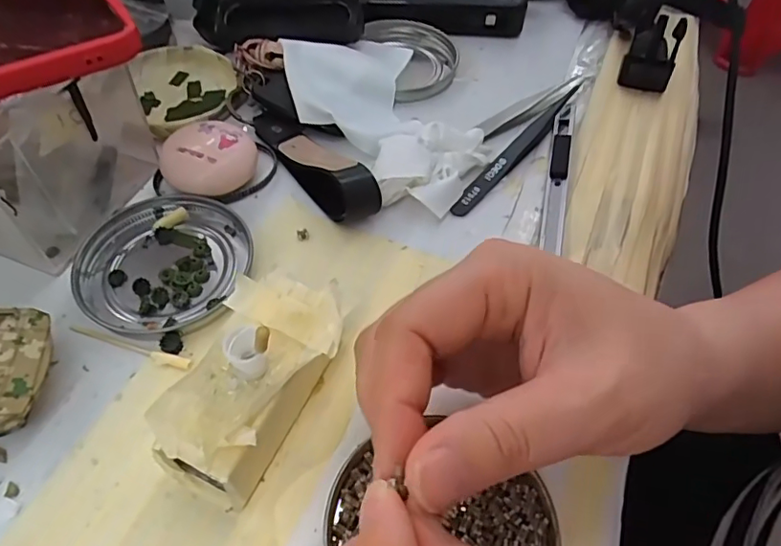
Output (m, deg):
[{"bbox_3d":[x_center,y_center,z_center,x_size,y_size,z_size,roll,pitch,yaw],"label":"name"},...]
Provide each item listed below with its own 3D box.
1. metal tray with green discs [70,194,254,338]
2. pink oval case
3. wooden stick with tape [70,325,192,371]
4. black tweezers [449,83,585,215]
[{"bbox_3d":[-0.108,-0.006,0.263,0.073,0.008,0.076,12,54,5],"label":"metal tray with green discs"},{"bbox_3d":[-0.095,-0.058,0.293,0.048,0.023,0.038,-17,57,-15],"label":"pink oval case"},{"bbox_3d":[-0.114,0.031,0.239,0.060,0.004,0.006,15,55,8],"label":"wooden stick with tape"},{"bbox_3d":[0.074,-0.073,0.316,0.010,0.012,0.125,35,60,21],"label":"black tweezers"}]

